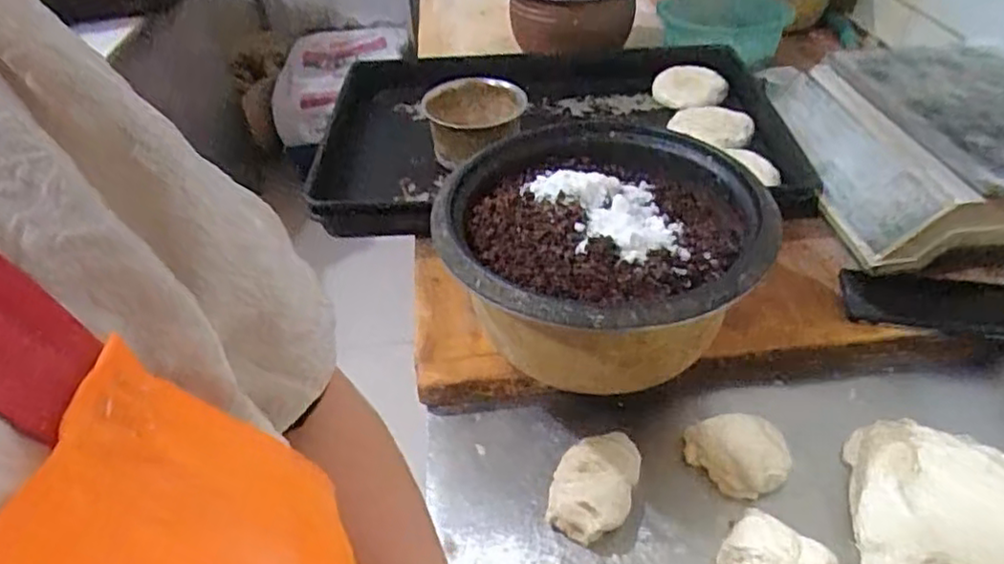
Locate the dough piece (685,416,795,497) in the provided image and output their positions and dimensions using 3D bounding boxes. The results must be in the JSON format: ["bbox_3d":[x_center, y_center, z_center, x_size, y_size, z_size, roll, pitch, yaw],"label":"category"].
[{"bbox_3d":[0.205,0.146,0.589,0.081,0.035,0.069,-12,41,-8],"label":"dough piece"}]

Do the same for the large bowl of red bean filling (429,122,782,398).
[{"bbox_3d":[0.087,-0.035,0.666,0.301,0.125,0.323,3,41,9],"label":"large bowl of red bean filling"}]

